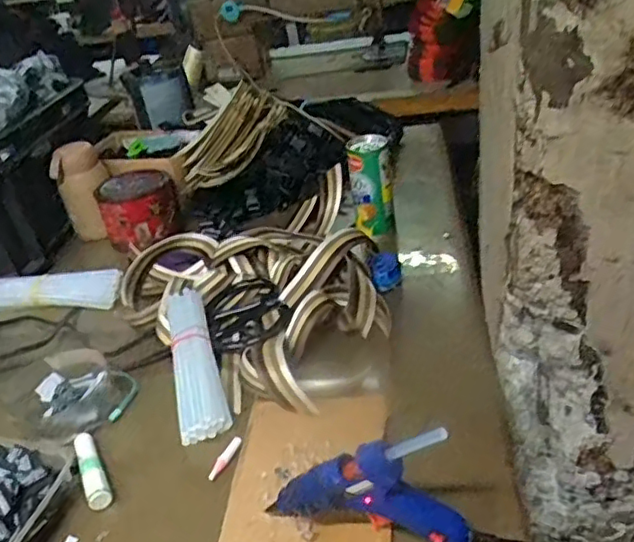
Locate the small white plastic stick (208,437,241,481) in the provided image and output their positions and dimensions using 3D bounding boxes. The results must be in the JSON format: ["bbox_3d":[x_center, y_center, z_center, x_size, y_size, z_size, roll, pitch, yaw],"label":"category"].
[{"bbox_3d":[-0.077,0.158,0.516,0.008,0.008,0.042,15,40,30],"label":"small white plastic stick"}]

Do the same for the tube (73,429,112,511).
[{"bbox_3d":[-0.194,0.167,0.524,0.019,0.017,0.088,-22,37,-20],"label":"tube"}]

